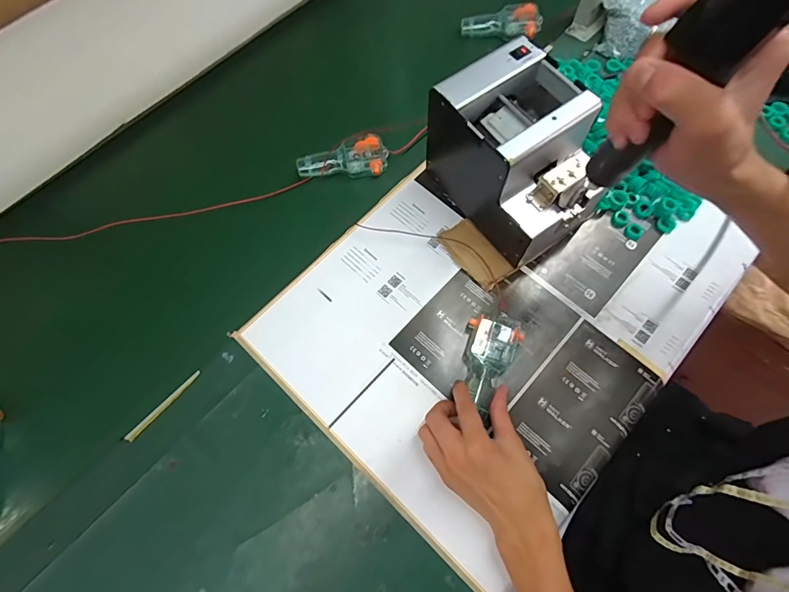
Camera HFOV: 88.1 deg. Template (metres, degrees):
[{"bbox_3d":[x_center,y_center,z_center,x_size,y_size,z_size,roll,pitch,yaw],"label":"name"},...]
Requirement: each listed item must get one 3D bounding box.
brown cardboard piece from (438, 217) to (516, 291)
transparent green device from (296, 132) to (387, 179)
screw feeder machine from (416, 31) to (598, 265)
[{"bbox_3d":[0.103,-0.054,0.517,0.051,0.012,0.092,-36,72,-11],"label":"brown cardboard piece"},{"bbox_3d":[-0.073,-0.190,0.575,0.124,0.023,0.059,-15,69,-3],"label":"transparent green device"},{"bbox_3d":[0.140,-0.161,0.478,0.125,0.156,0.183,-39,72,-12],"label":"screw feeder machine"}]

